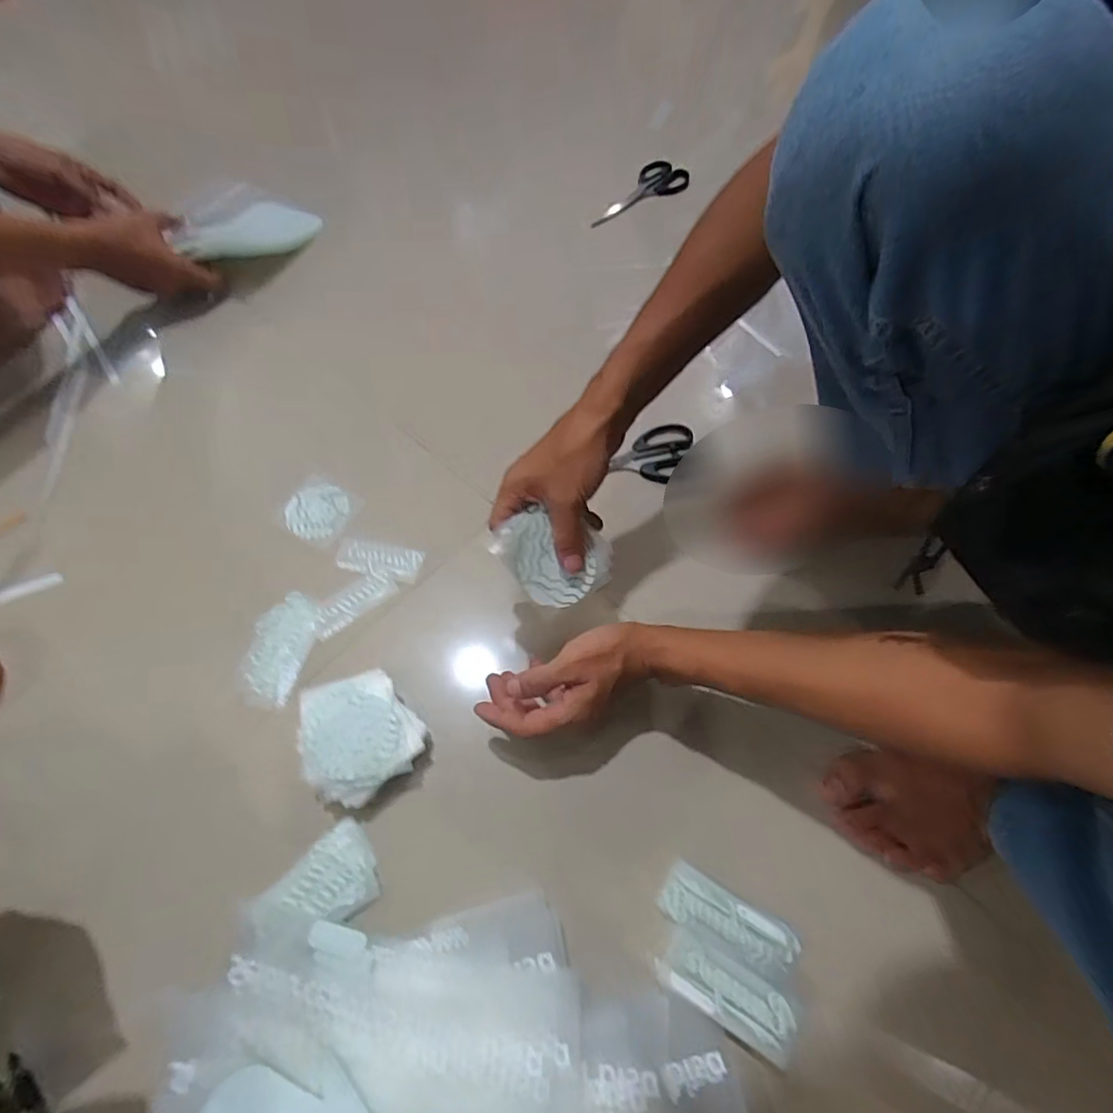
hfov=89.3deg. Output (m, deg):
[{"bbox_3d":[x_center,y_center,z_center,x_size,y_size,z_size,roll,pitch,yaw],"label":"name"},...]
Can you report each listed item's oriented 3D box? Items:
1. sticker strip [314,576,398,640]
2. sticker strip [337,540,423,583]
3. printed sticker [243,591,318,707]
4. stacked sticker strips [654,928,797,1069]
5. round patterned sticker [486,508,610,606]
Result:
[{"bbox_3d":[-0.205,0.045,0.562,0.036,0.009,0.084,41,68,19],"label":"sticker strip"},{"bbox_3d":[-0.184,0.002,0.590,0.088,0.010,0.037,13,56,1],"label":"sticker strip"},{"bbox_3d":[-0.268,0.088,0.547,0.056,0.007,0.107,5,61,1],"label":"printed sticker"},{"bbox_3d":[0.123,0.314,0.405,0.097,0.011,0.040,28,64,14],"label":"stacked sticker strips"},{"bbox_3d":[-0.003,-0.003,0.481,0.084,0.018,0.087,-39,109,-11],"label":"round patterned sticker"}]

